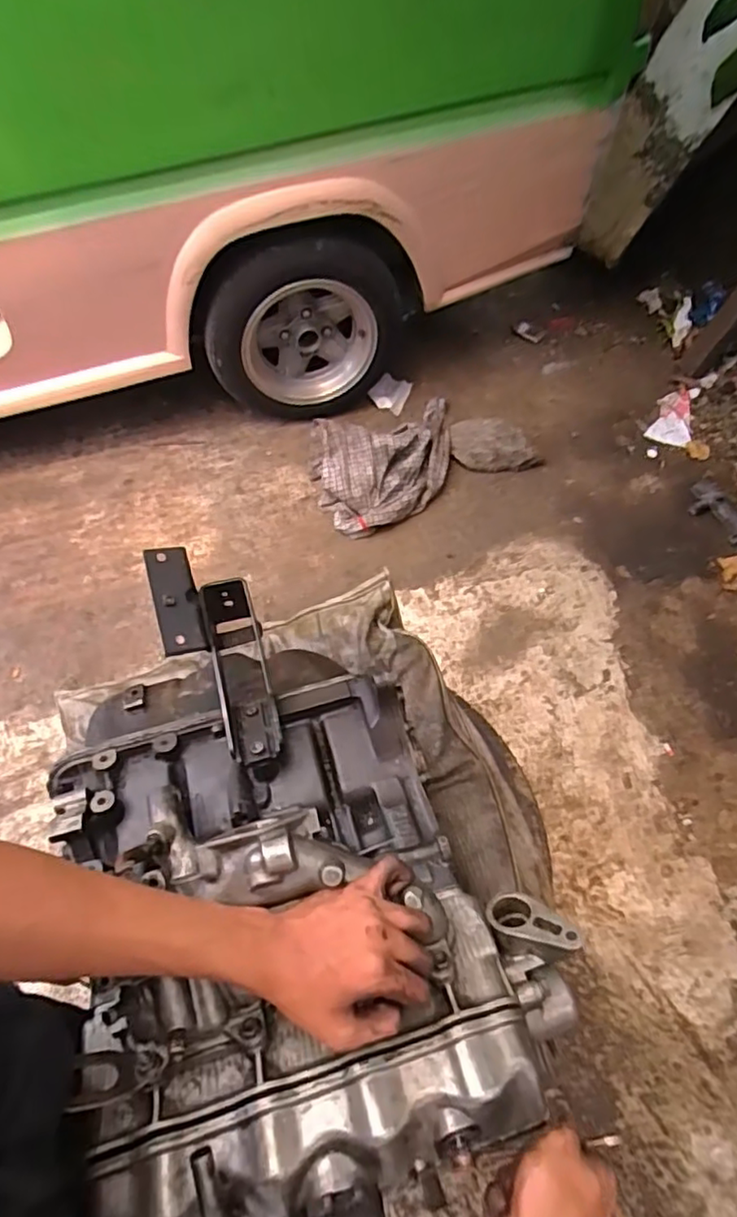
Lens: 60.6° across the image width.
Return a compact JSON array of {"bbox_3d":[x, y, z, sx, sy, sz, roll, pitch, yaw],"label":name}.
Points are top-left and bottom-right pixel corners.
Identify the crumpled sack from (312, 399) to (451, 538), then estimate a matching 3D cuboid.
[{"bbox_3d":[0.058,-0.408,1.690,0.406,0.093,0.370,-11,60,-9],"label":"crumpled sack"}]

